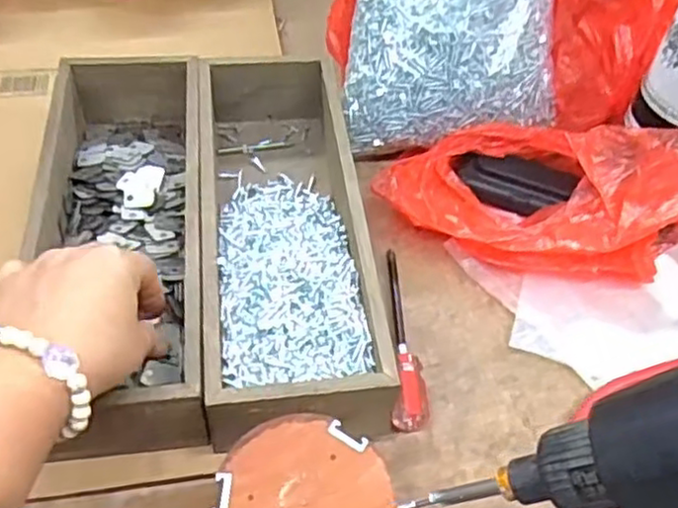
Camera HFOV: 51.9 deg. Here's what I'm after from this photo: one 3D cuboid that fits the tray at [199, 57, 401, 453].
[{"bbox_3d":[-0.038,-0.015,0.464,0.098,0.076,0.303,-4,53,-8],"label":"tray"}]

